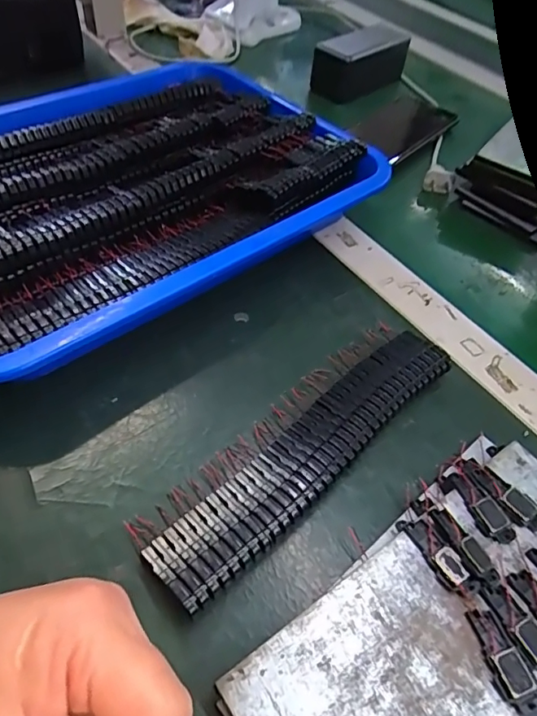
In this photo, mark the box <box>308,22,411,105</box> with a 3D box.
[{"bbox_3d":[0.108,-0.344,0.593,0.050,0.056,0.137,38,56,24],"label":"box"}]

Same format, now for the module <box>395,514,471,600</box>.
[{"bbox_3d":[0.080,0.091,0.239,0.016,0.004,0.040,-33,56,-10],"label":"module"}]

